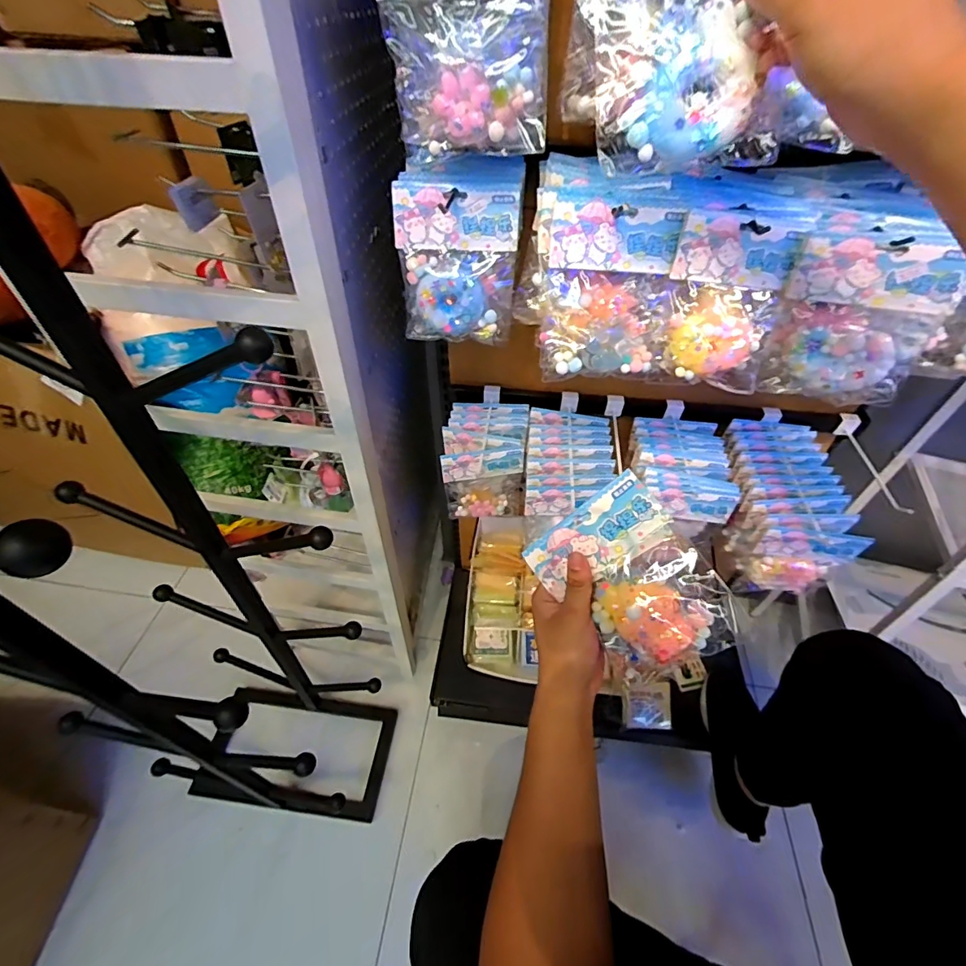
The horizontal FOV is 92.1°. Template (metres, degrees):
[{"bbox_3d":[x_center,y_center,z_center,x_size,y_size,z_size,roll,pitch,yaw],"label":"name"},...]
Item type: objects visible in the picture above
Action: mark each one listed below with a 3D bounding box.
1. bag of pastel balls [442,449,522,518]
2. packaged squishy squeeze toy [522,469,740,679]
[{"bbox_3d":[-0.002,-0.002,0.767,0.129,0.139,0.056,-8,49,-9],"label":"bag of pastel balls"},{"bbox_3d":[0.135,0.092,0.421,0.124,0.033,0.164,-39,78,5],"label":"packaged squishy squeeze toy"}]

